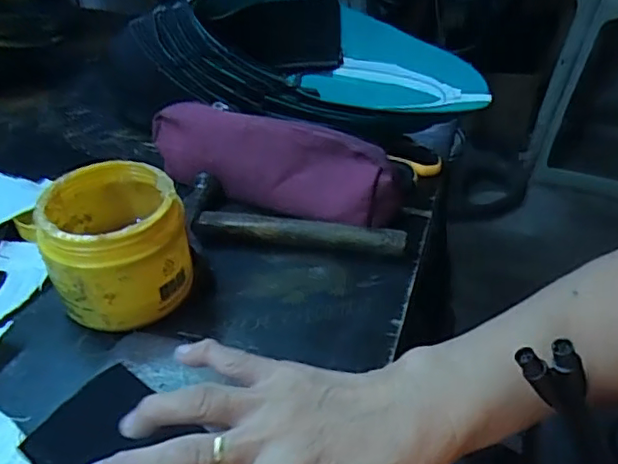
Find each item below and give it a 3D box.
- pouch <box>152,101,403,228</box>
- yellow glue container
[{"bbox_3d":[-0.033,-0.056,0.507,0.222,0.074,0.046,18,43,20],"label":"pouch"},{"bbox_3d":[-0.138,0.009,0.415,0.092,0.088,0.099,0,40,0],"label":"yellow glue container"}]

